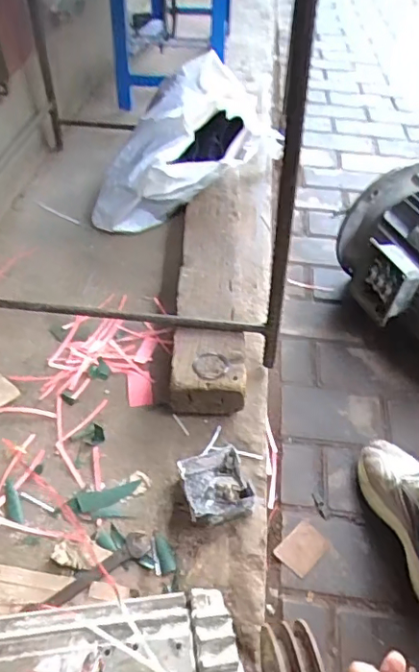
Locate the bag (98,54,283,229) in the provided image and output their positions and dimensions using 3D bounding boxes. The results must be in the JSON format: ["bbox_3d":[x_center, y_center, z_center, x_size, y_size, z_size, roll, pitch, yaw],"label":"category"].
[{"bbox_3d":[-0.028,-0.331,0.998,0.269,0.231,0.334,29,51,25],"label":"bag"}]

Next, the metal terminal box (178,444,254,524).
[{"bbox_3d":[0.006,0.175,0.629,0.075,0.033,0.087,-15,47,-15],"label":"metal terminal box"}]

